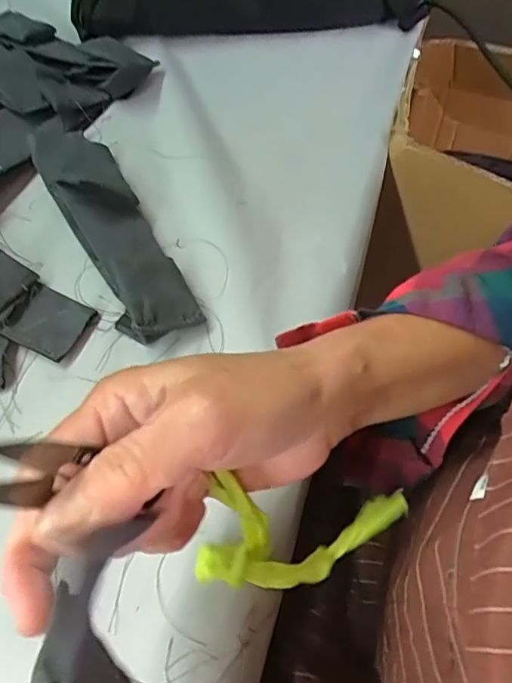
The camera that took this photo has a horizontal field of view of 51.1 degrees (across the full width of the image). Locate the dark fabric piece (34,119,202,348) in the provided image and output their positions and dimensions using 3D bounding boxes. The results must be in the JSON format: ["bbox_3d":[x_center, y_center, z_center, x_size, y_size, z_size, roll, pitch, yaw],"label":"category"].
[{"bbox_3d":[-0.106,-0.090,0.370,0.051,0.028,0.211,-26,66,-14],"label":"dark fabric piece"}]

